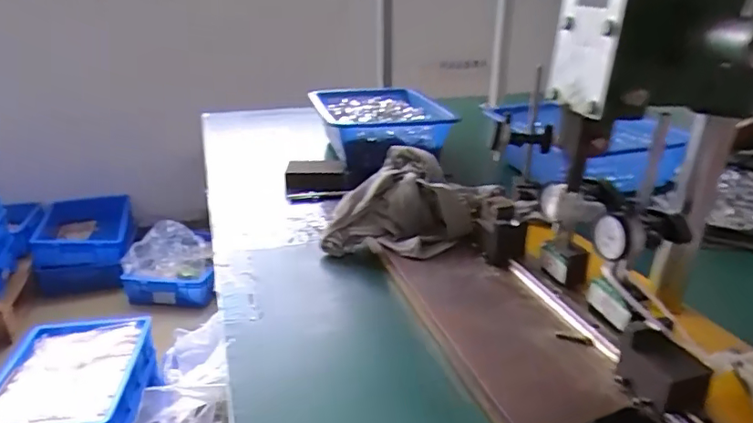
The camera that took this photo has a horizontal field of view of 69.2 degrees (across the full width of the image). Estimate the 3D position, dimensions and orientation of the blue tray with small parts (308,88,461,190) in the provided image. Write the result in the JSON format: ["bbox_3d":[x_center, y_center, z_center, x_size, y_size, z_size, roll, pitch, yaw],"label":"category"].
[{"bbox_3d":[0.011,-0.162,1.015,0.209,0.096,0.269,-7,23,-15],"label":"blue tray with small parts"}]

